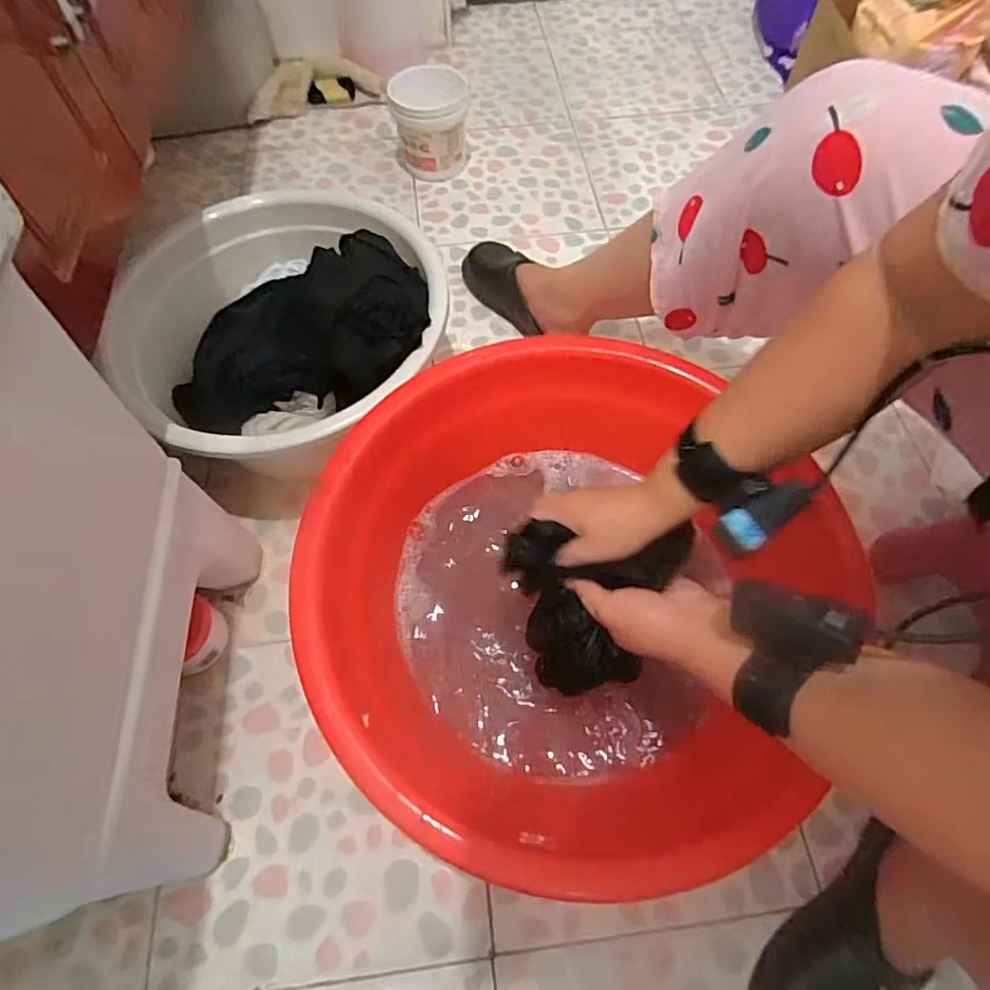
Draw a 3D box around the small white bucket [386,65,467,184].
[{"bbox_3d":[-0.105,-0.606,0.930,0.120,0.133,0.112,0,64,1],"label":"small white bucket"}]

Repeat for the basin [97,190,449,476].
[{"bbox_3d":[-0.247,-0.194,0.698,0.359,0.181,0.351,0,62,0],"label":"basin"}]

